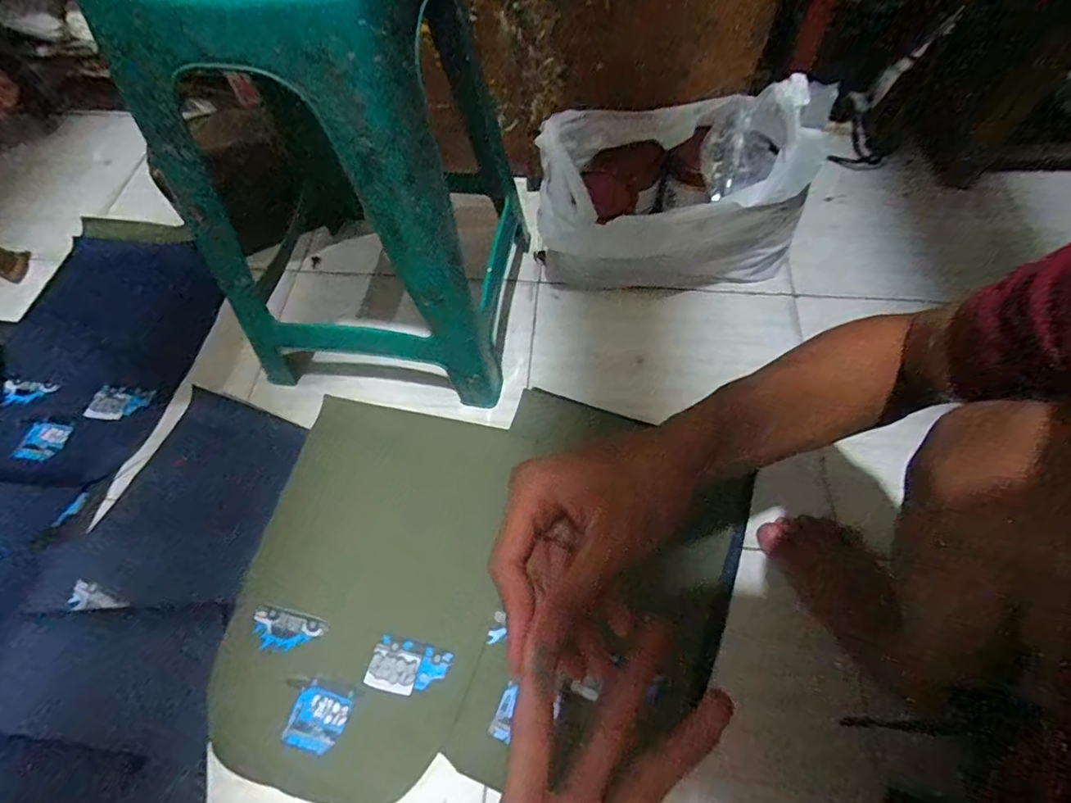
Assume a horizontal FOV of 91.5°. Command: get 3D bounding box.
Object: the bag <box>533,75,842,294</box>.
[{"bbox_3d":[0.190,-0.278,0.719,0.358,0.264,0.182,3,62,3],"label":"bag"}]

